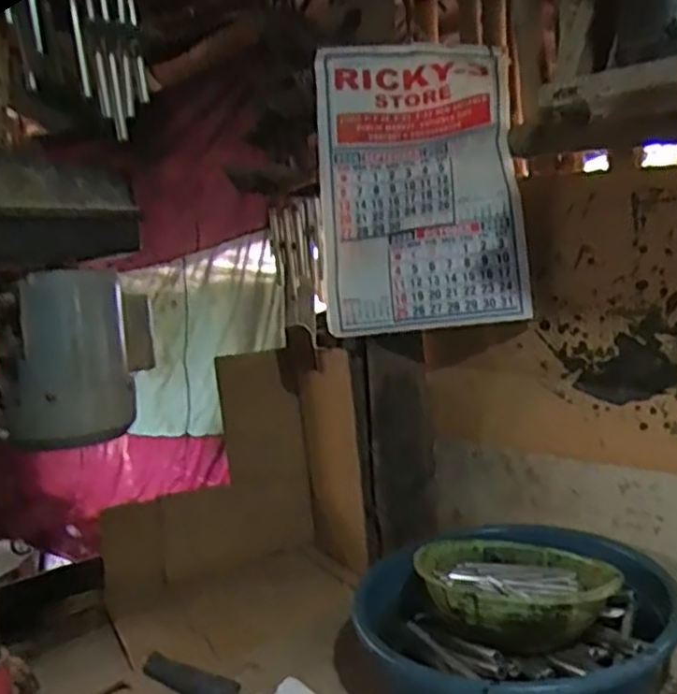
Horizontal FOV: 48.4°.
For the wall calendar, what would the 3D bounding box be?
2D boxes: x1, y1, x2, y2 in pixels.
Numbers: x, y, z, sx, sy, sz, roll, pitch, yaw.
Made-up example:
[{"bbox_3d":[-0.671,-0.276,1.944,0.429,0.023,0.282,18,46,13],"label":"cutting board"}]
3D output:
[{"bbox_3d":[0.105,-0.227,1.046,0.276,0.403,0.072,-6,-7,12],"label":"wall calendar"}]

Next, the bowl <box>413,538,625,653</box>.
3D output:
[{"bbox_3d":[0.199,0.272,0.858,0.202,0.067,0.221,-7,11,1],"label":"bowl"}]

